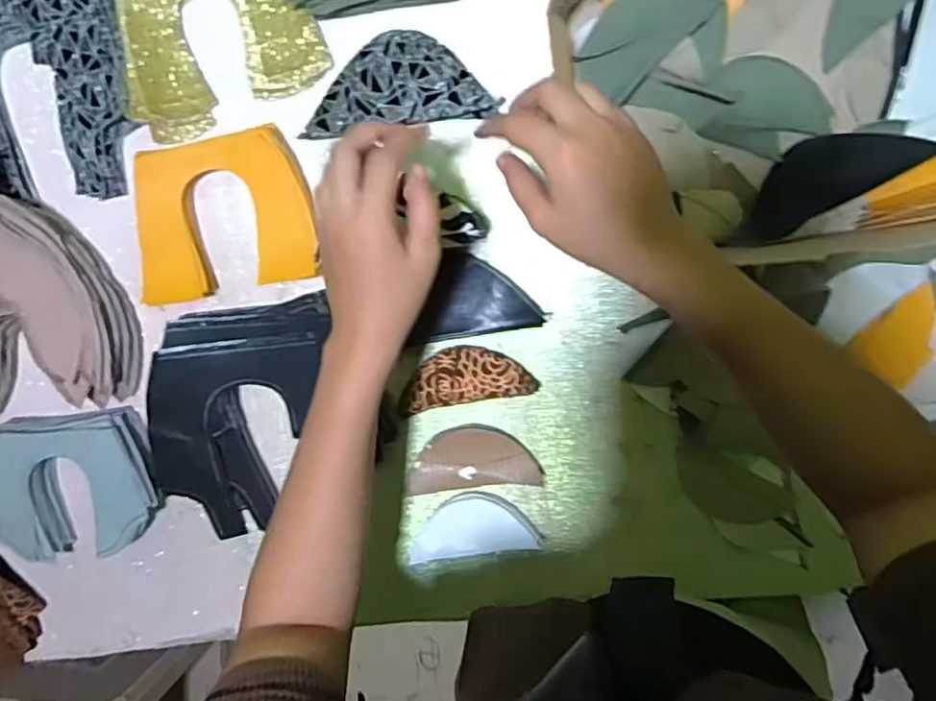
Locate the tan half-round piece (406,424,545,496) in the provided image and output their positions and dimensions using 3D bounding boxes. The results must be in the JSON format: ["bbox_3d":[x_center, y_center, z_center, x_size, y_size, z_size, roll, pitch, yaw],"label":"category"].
[{"bbox_3d":[0.004,0.093,0.539,0.112,0.008,0.053,-6,95,4],"label":"tan half-round piece"}]

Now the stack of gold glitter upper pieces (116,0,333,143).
[{"bbox_3d":[-0.209,-0.264,0.521,0.158,0.025,0.138,-20,94,5],"label":"stack of gold glitter upper pieces"}]

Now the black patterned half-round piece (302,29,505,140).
[{"bbox_3d":[-0.055,-0.215,0.508,0.147,0.021,0.076,-5,95,4],"label":"black patterned half-round piece"}]

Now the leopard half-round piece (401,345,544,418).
[{"bbox_3d":[0.000,0.020,0.537,0.108,0.020,0.047,-10,95,5],"label":"leopard half-round piece"}]

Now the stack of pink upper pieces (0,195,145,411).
[{"bbox_3d":[-0.389,-0.035,0.536,0.177,0.058,0.178,-7,95,4],"label":"stack of pink upper pieces"}]

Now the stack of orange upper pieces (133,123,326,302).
[{"bbox_3d":[-0.207,-0.111,0.529,0.152,0.024,0.122,-10,95,5],"label":"stack of orange upper pieces"}]

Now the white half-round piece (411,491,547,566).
[{"bbox_3d":[0.006,0.150,0.548,0.108,0.009,0.054,-5,64,-5],"label":"white half-round piece"}]

